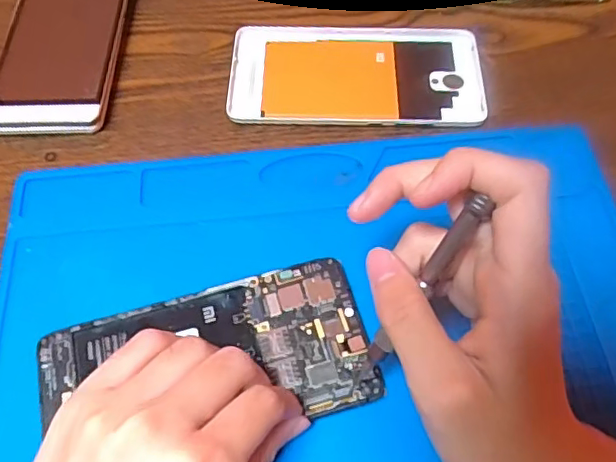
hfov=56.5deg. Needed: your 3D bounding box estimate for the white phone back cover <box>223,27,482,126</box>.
[{"bbox_3d":[0.030,-0.098,0.356,0.152,0.006,0.081,2,60,1],"label":"white phone back cover"}]

